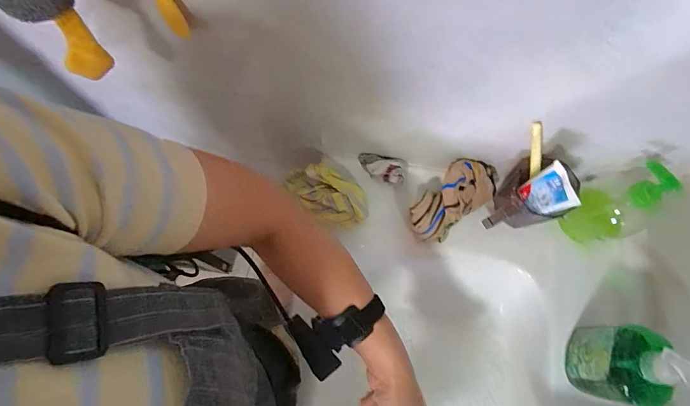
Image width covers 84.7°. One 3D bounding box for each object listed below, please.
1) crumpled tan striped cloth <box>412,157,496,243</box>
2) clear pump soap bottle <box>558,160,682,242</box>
[{"bbox_3d":[0.158,-0.005,0.538,0.080,0.055,0.145,43,77,14],"label":"crumpled tan striped cloth"},{"bbox_3d":[0.351,-0.003,0.480,0.083,0.151,0.083,-20,72,-6],"label":"clear pump soap bottle"}]

